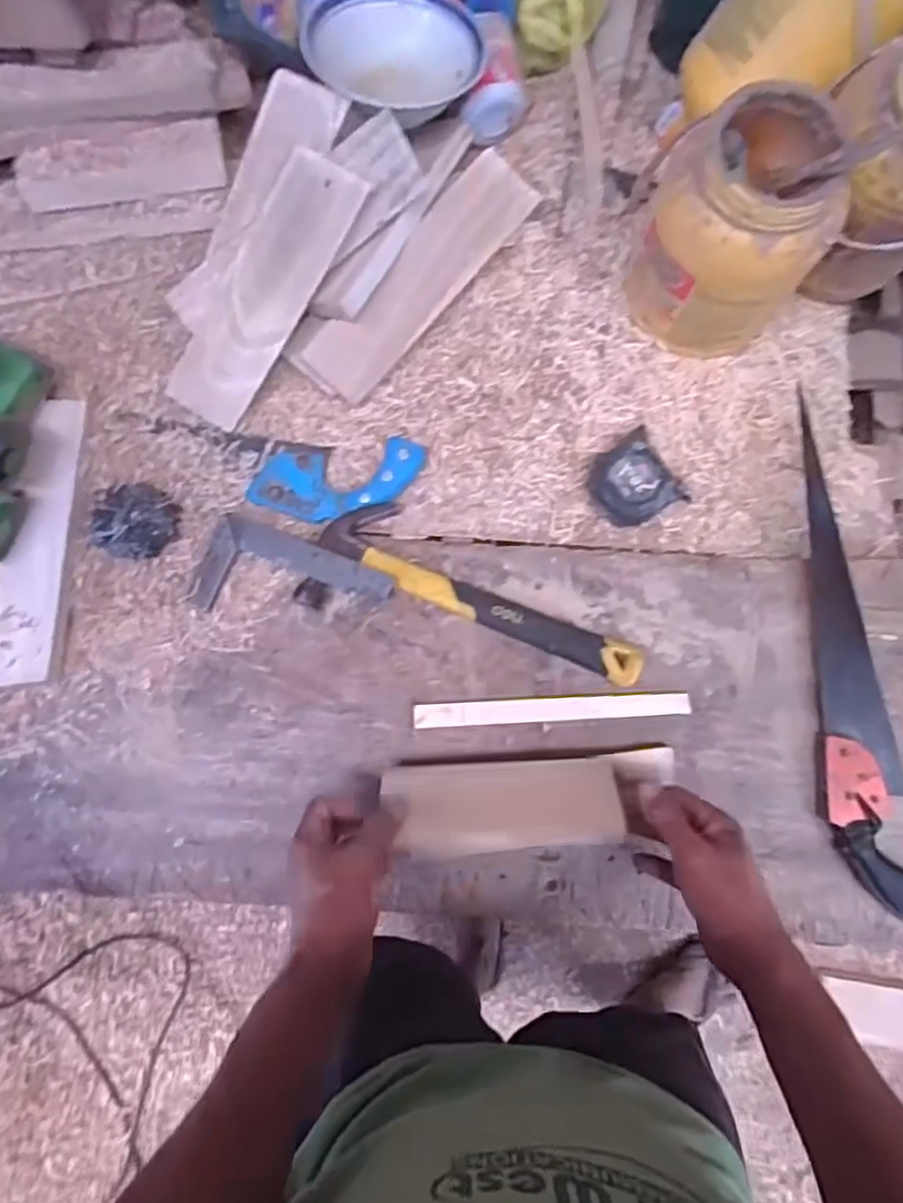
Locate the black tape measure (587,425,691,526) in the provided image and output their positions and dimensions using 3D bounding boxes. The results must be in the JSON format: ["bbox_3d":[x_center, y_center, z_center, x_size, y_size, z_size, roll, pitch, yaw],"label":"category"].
[{"bbox_3d":[0.186,-0.121,0.706,0.085,0.035,0.082,-35,77,-8],"label":"black tape measure"}]

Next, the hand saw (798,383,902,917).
[{"bbox_3d":[0.368,0.053,0.657,0.082,0.026,0.478,-9,75,-1],"label":"hand saw"}]

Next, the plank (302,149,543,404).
[{"bbox_3d":[-0.031,-0.326,0.701,0.078,0.015,0.273,41,93,-16],"label":"plank"}]

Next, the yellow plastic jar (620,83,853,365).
[{"bbox_3d":[0.269,-0.346,0.648,0.148,0.216,0.168,41,81,7],"label":"yellow plastic jar"}]

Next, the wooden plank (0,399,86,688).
[{"bbox_3d":[-0.403,-0.061,0.671,0.067,0.015,0.281,1,75,1],"label":"wooden plank"}]

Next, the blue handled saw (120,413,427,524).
[{"bbox_3d":[-0.180,-0.134,0.706,0.292,0.022,0.096,4,75,2],"label":"blue handled saw"}]

